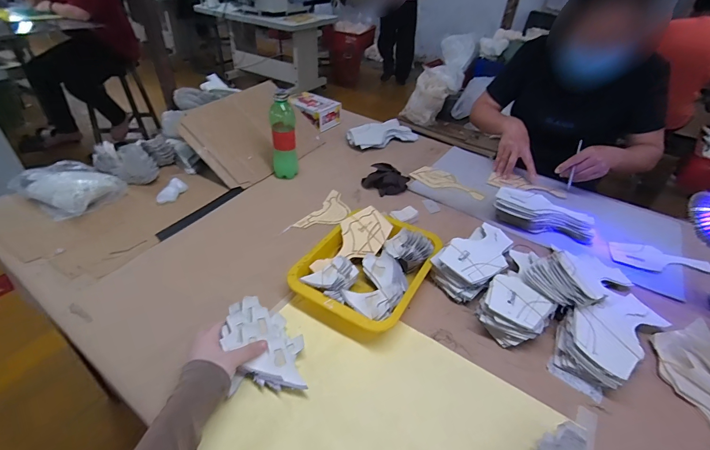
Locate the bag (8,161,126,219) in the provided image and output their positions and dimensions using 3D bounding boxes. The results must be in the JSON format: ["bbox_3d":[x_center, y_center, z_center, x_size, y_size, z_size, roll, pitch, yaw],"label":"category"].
[{"bbox_3d":[-0.604,-0.087,0.741,0.205,0.045,0.140,23,43,21],"label":"bag"}]

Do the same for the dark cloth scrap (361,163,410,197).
[{"bbox_3d":[0.076,-0.115,0.870,0.106,0.040,0.085,25,44,24],"label":"dark cloth scrap"}]

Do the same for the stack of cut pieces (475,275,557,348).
[{"bbox_3d":[0.254,0.138,0.563,0.098,0.053,0.109,30,46,29],"label":"stack of cut pieces"}]

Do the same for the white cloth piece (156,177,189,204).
[{"bbox_3d":[-0.407,-0.075,0.777,0.032,0.021,0.077,11,40,8],"label":"white cloth piece"}]

